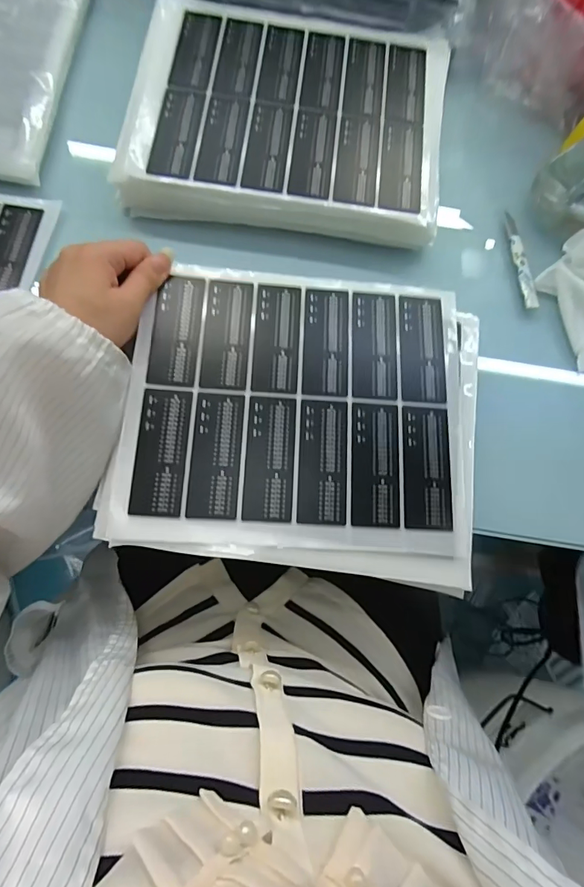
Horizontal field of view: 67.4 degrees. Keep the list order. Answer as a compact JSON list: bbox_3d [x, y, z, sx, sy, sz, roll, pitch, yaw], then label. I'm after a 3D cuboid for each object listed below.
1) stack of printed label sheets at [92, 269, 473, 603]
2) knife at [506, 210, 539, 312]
[{"bbox_3d":[0.010,-0.024,0.330,0.258,0.017,0.226,8,77,1],"label":"stack of printed label sheets"},{"bbox_3d":[0.212,-0.171,0.407,0.012,0.005,0.098,-4,75,-7],"label":"knife"}]

